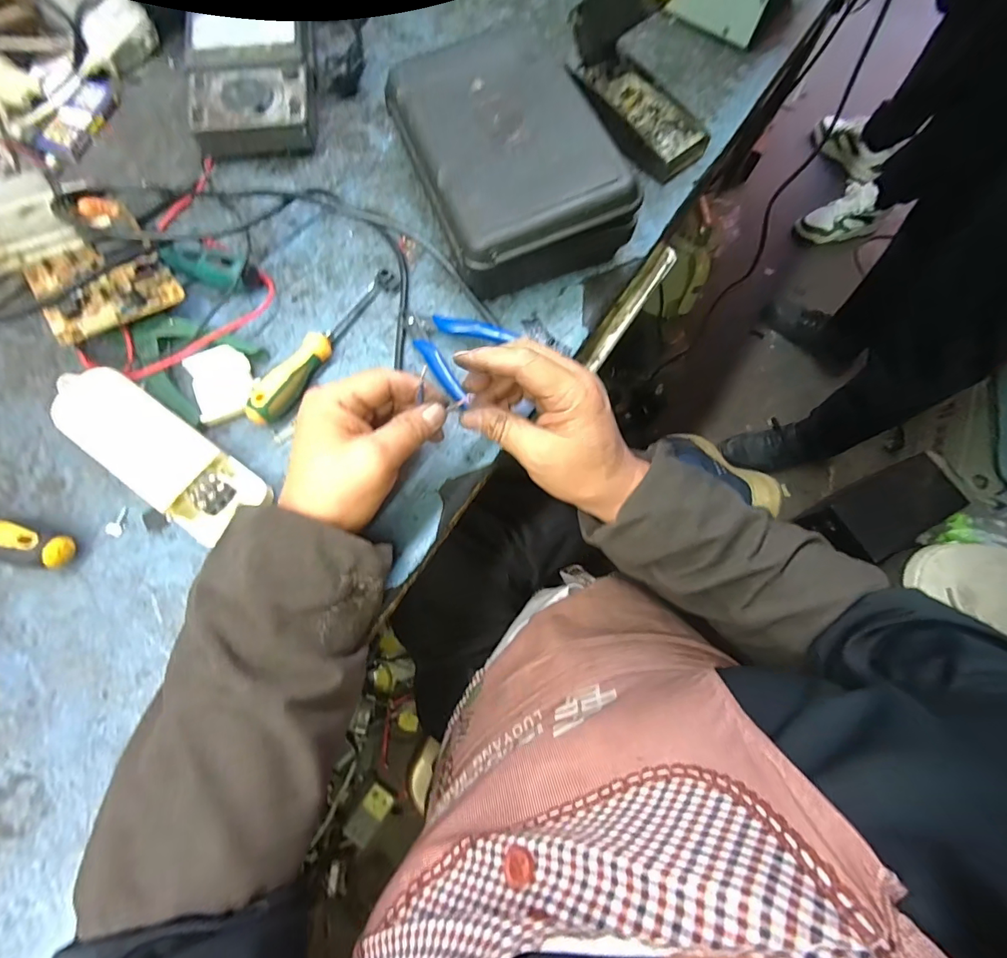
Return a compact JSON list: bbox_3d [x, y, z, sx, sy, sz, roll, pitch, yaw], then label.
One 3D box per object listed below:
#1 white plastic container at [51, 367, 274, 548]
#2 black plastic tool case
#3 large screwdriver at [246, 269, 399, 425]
[{"bbox_3d":[-0.269,-0.019,0.359,0.183,0.036,0.061,35,75,8],"label":"white plastic container"},{"bbox_3d":[0.004,-0.288,0.418,0.158,0.085,0.233,-21,75,-8],"label":"black plastic tool case"},{"bbox_3d":[-0.153,-0.118,0.393,0.025,0.029,0.176,31,75,7],"label":"large screwdriver"}]

